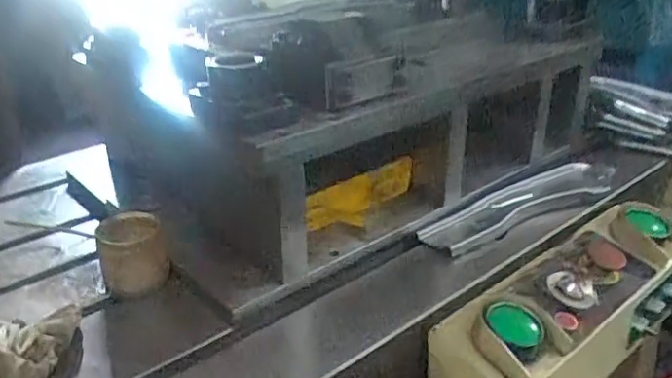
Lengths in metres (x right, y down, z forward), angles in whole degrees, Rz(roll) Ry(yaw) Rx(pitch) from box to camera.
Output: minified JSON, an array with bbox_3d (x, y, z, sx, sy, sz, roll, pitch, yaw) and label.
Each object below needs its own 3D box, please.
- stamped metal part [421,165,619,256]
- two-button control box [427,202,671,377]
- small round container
[{"bbox_3d":[0.327,0.031,1.038,0.448,0.033,0.101,-20,32,-33],"label":"stamped metal part"},{"bbox_3d":[0.347,0.172,0.889,0.484,0.134,0.148,-22,33,-35],"label":"two-button control box"},{"bbox_3d":[-0.272,0.089,0.814,0.080,0.096,0.080,-1,26,1],"label":"small round container"}]

